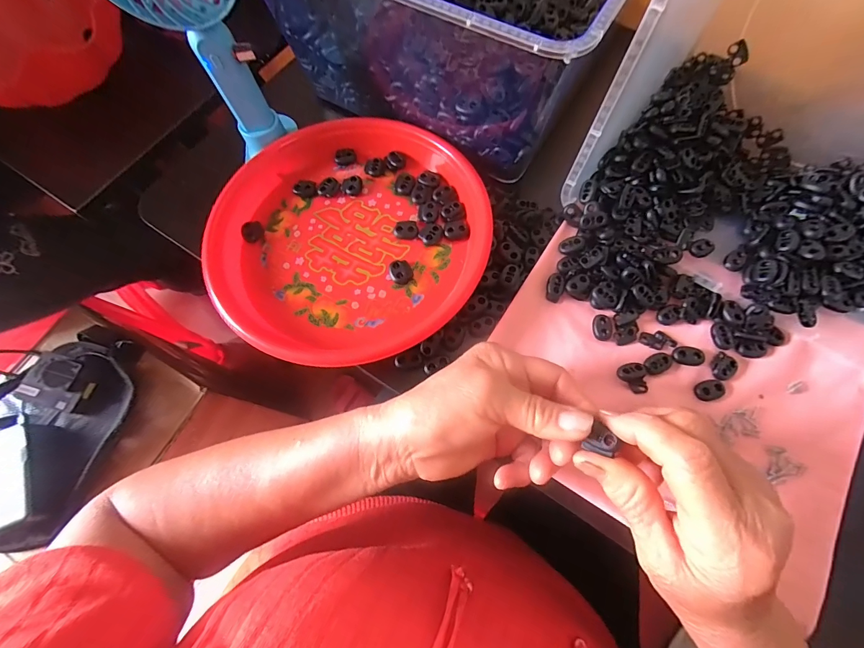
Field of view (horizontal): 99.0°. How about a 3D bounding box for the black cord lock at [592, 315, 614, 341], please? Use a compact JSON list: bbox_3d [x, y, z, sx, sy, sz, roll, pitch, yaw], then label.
[{"bbox_3d":[0.140,0.003,0.303,0.015,0.005,0.021,10,72,6],"label":"black cord lock"}]

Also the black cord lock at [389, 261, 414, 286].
[{"bbox_3d":[-0.026,-0.044,0.315,0.019,0.009,0.021,-26,72,-6],"label":"black cord lock"}]

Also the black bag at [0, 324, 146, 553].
[{"bbox_3d":[-0.560,0.154,0.517,0.225,0.063,0.307,15,72,7],"label":"black bag"}]

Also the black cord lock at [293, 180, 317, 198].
[{"bbox_3d":[-0.120,-0.127,0.348,0.021,0.009,0.015,-19,72,-4],"label":"black cord lock"}]

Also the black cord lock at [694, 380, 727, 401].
[{"bbox_3d":[0.214,0.051,0.282,0.023,0.005,0.015,-6,71,1],"label":"black cord lock"}]

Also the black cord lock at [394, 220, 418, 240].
[{"bbox_3d":[-0.023,-0.083,0.329,0.021,0.008,0.015,-11,71,-1],"label":"black cord lock"}]

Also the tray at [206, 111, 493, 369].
[{"bbox_3d":[-0.070,-0.082,0.321,0.226,0.032,0.234,-24,72,-5],"label":"tray"}]

